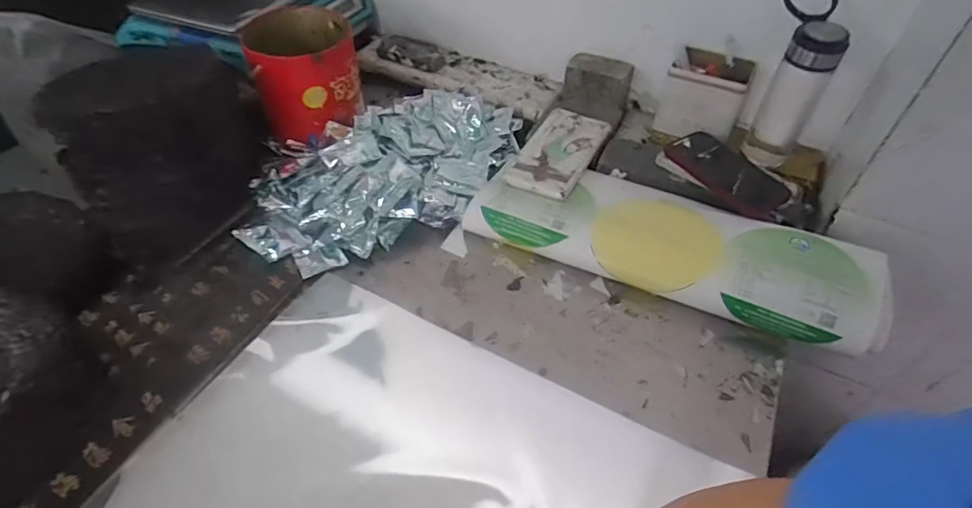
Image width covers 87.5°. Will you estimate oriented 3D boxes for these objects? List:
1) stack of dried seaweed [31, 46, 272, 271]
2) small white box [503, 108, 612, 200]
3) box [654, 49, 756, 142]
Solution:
[{"bbox_3d":[-0.414,-0.140,0.657,0.194,0.165,0.223,32,54,27],"label":"stack of dried seaweed"},{"bbox_3d":[0.113,-0.156,0.780,0.105,0.027,0.196,21,50,19],"label":"small white box"},{"bbox_3d":[0.348,-0.250,0.801,0.115,0.104,0.096,30,53,26],"label":"box"}]

